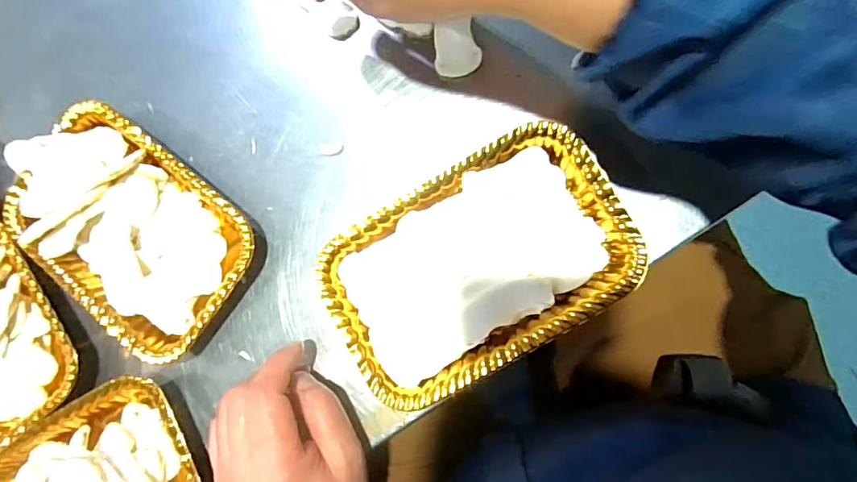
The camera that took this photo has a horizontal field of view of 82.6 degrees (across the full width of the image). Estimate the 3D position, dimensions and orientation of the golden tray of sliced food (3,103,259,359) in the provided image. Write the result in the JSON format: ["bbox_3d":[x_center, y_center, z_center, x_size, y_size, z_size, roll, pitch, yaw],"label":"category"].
[{"bbox_3d":[-0.216,-0.010,0.348,0.188,0.028,0.119,37,90,9],"label":"golden tray of sliced food"}]

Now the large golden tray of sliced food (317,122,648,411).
[{"bbox_3d":[0.031,0.017,0.317,0.187,0.028,0.119,-30,82,3],"label":"large golden tray of sliced food"}]

